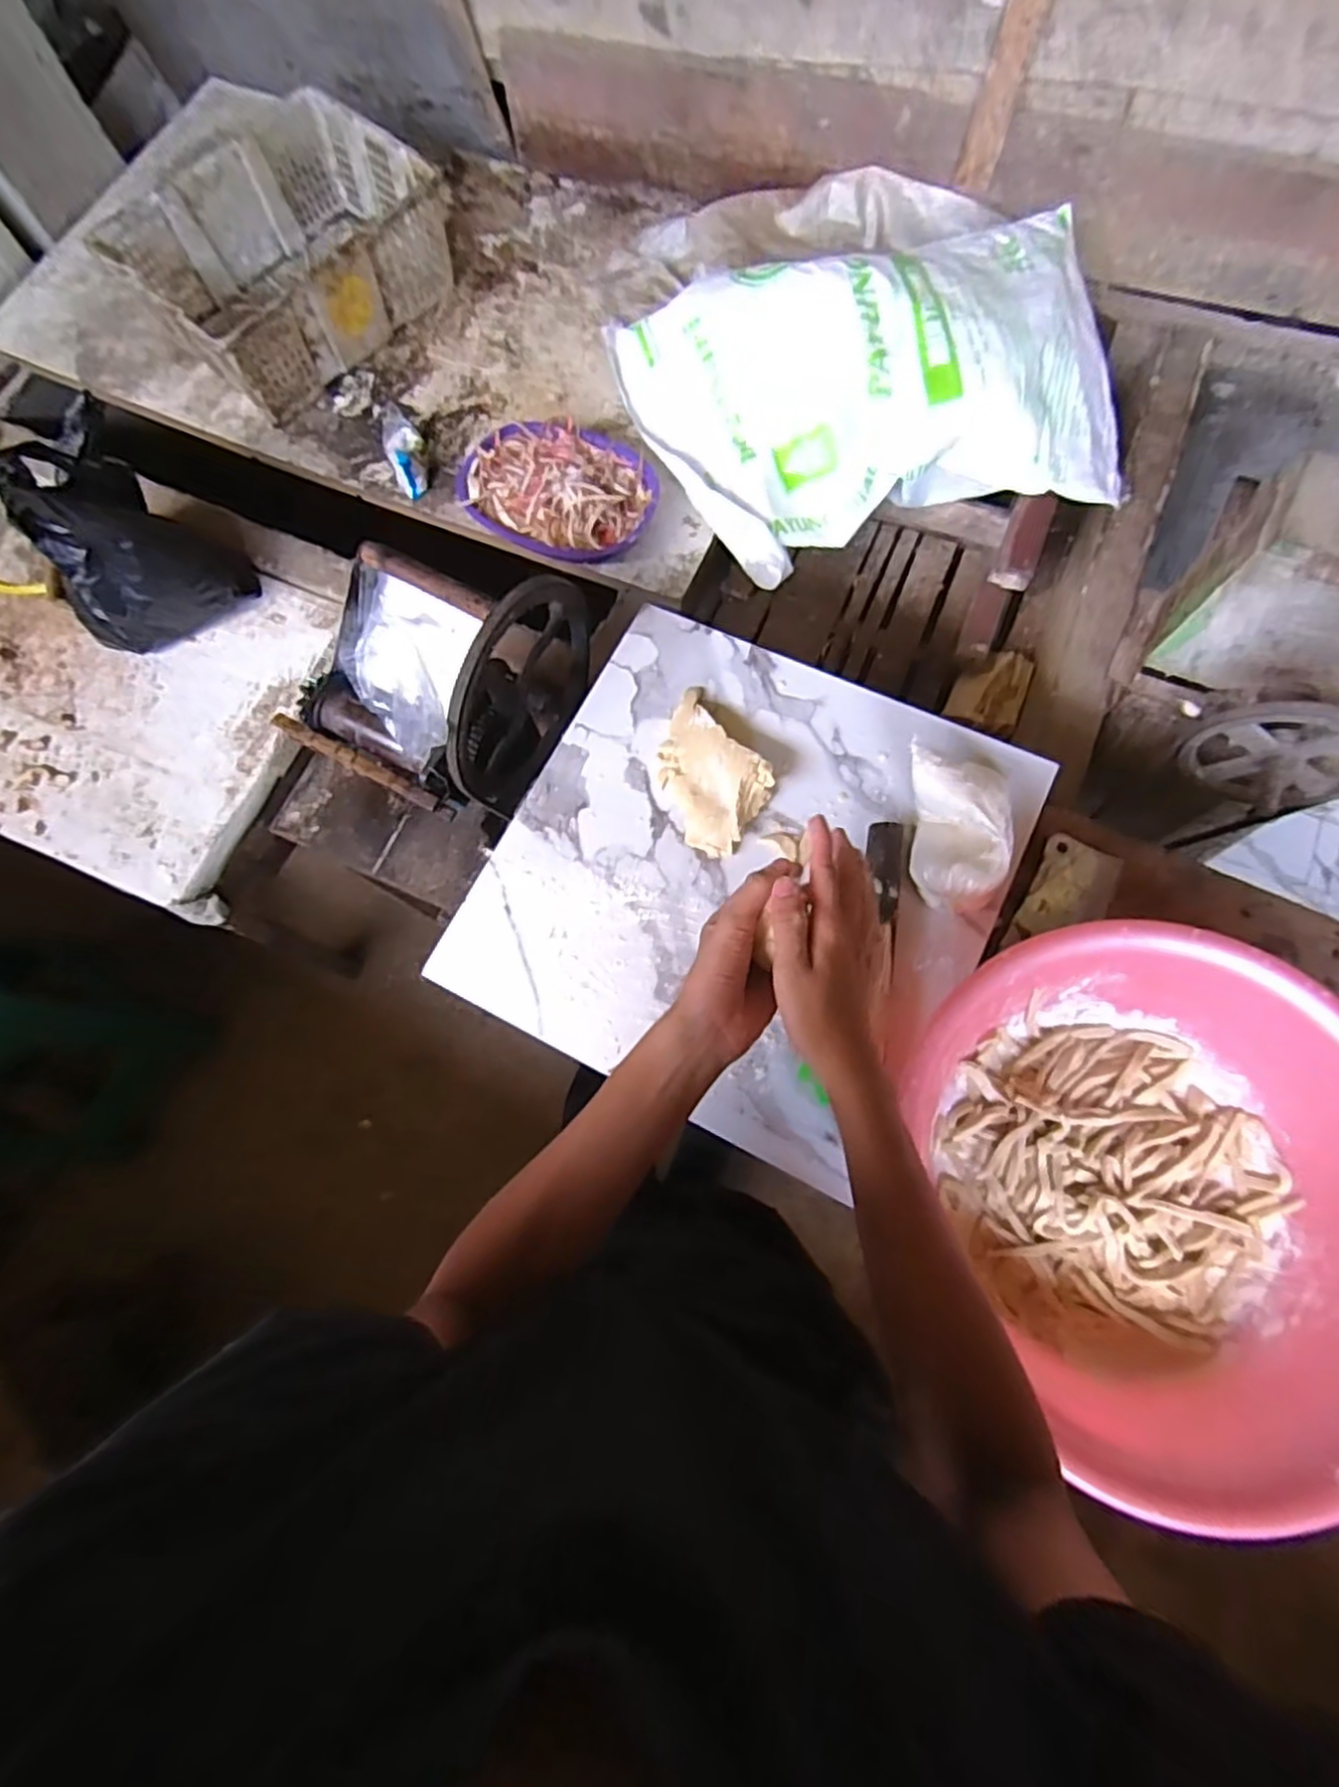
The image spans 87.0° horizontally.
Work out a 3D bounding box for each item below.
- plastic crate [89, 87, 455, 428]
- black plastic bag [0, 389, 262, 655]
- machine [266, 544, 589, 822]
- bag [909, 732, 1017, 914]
[{"bbox_3d":[-0.646,-1.078,1.198,0.358,0.156,0.478,38,77,12],"label":"plastic crate"},{"bbox_3d":[-0.796,-0.507,1.018,0.200,0.284,0.242,39,77,12],"label":"black plastic bag"},{"bbox_3d":[-0.258,-0.246,0.810,0.234,0.246,0.278,28,75,9],"label":"machine"},{"bbox_3d":[0.283,-0.061,0.698,0.083,0.081,0.147,-1,72,1],"label":"bag"}]

